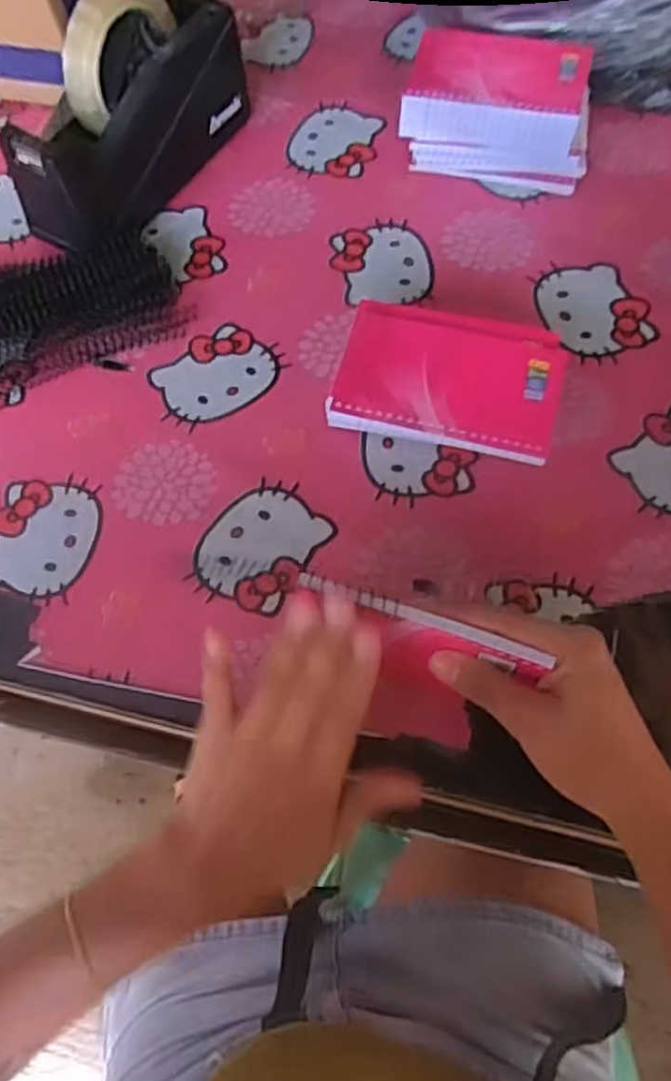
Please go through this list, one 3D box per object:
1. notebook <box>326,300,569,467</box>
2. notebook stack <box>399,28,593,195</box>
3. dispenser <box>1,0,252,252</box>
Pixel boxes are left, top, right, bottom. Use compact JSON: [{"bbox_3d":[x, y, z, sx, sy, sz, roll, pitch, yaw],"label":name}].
[{"bbox_3d":[0.069,-0.101,0.456,0.131,0.012,0.099,12,68,8],"label":"notebook"},{"bbox_3d":[0.127,-0.336,0.581,0.140,0.053,0.102,14,68,9],"label":"notebook stack"},{"bbox_3d":[-0.149,-0.312,0.548,0.072,0.121,0.202,30,71,15],"label":"dispenser"}]

